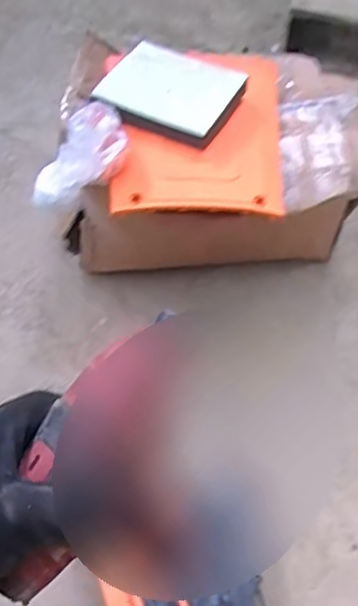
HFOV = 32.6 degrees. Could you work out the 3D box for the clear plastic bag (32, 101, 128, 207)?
[{"bbox_3d":[-0.127,-0.197,0.810,0.076,0.059,0.168,31,76,16],"label":"clear plastic bag"}]

